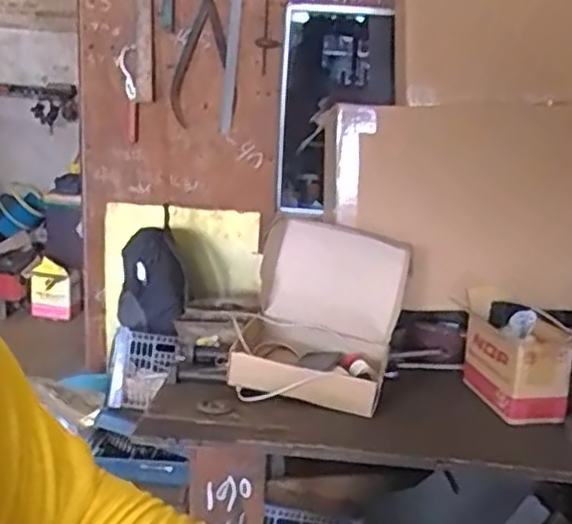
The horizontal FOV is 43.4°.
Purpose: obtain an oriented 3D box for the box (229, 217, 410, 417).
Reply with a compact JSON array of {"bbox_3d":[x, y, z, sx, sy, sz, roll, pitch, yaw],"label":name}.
[{"bbox_3d":[0.067,0.104,1.380,0.291,0.273,0.311,8,18,10],"label":"box"}]

